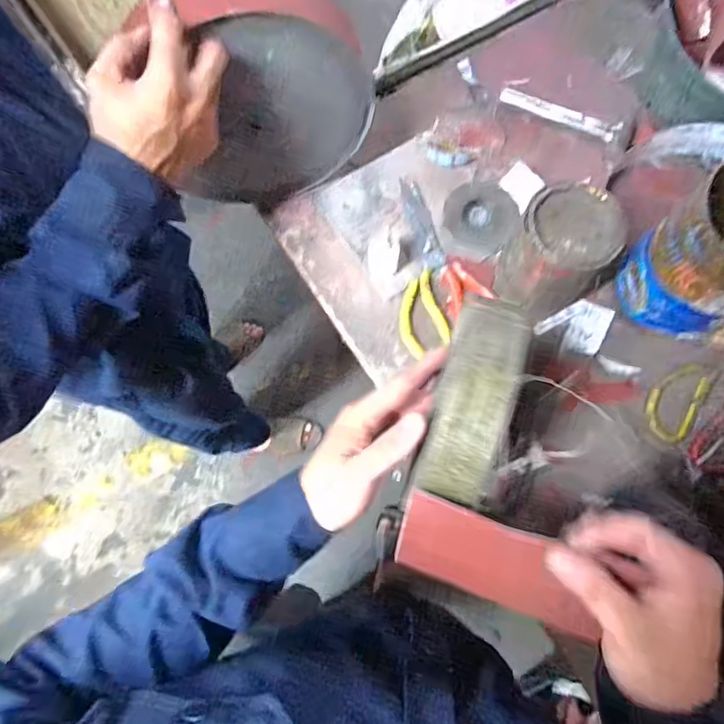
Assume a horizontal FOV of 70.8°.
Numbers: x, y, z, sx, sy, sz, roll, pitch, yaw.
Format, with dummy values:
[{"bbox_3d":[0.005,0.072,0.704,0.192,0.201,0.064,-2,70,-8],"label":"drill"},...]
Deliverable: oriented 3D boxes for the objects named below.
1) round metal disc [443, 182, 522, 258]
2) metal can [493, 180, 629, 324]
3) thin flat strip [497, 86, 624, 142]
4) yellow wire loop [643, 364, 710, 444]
[{"bbox_3d":[0.141,-0.172,0.609,0.085,0.012,0.089,0,75,1],"label":"round metal disc"},{"bbox_3d":[0.207,-0.114,0.535,0.098,0.114,0.115,43,80,12],"label":"metal can"},{"bbox_3d":[0.246,-0.312,0.638,0.148,0.010,0.028,28,77,9],"label":"thin flat strip"},{"bbox_3d":[0.336,0.043,0.544,0.052,0.006,0.091,29,77,9],"label":"yellow wire loop"}]

